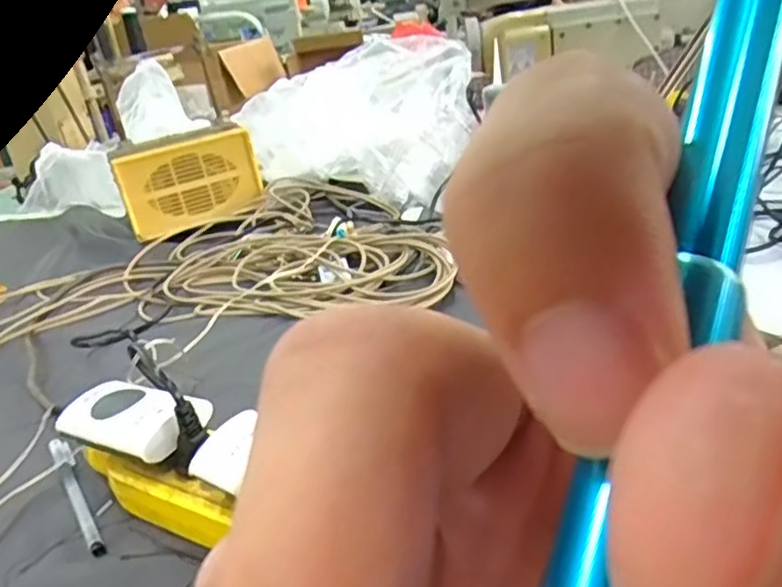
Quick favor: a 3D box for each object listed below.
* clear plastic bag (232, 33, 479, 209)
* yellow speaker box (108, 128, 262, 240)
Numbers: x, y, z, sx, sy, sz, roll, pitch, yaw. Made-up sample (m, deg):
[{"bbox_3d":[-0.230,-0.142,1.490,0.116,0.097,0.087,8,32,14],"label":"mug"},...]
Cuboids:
[{"bbox_3d":[-0.026,-0.251,0.935,0.340,0.160,0.203,17,35,42],"label":"clear plastic bag"},{"bbox_3d":[-0.269,-0.148,0.899,0.170,0.119,0.072,-18,26,-19],"label":"yellow speaker box"}]

